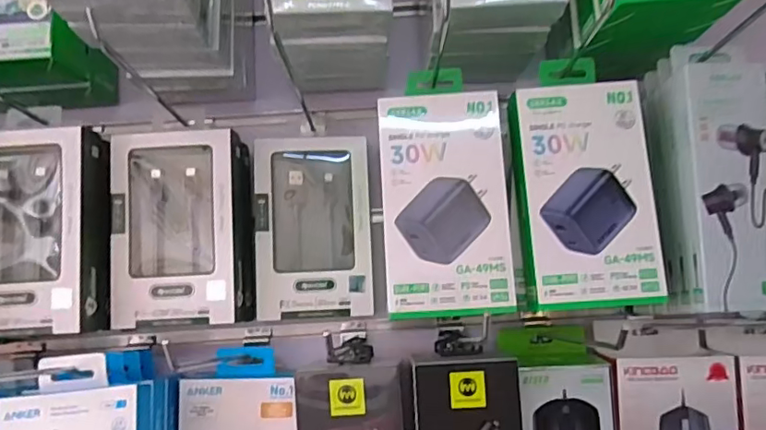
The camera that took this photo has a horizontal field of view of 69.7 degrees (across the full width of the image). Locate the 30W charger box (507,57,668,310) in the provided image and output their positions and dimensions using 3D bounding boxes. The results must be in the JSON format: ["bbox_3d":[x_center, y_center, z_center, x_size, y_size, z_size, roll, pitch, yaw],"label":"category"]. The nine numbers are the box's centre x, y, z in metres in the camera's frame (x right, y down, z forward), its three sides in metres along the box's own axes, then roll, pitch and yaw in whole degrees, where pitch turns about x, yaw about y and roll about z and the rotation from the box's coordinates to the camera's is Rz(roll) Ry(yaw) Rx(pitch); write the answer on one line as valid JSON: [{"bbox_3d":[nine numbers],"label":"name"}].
[{"bbox_3d":[0.147,-0.026,0.407,0.094,0.179,0.030,-5,-8,10],"label":"30W charger box"}]

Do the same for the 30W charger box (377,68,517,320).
[{"bbox_3d":[0.045,-0.020,0.414,0.089,0.183,0.031,-4,-8,4],"label":"30W charger box"}]

